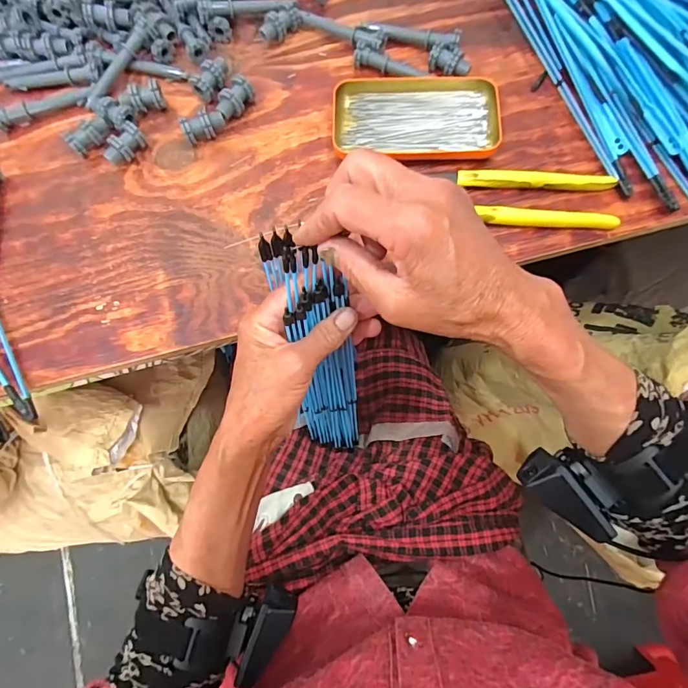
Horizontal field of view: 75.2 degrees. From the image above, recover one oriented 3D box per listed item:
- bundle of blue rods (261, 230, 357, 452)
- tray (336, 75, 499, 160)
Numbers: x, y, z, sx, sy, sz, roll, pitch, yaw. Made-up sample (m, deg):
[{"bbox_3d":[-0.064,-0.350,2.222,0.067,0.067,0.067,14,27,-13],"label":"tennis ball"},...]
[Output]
[{"bbox_3d":[-0.020,0.025,0.420,0.060,0.323,0.049,-10,60,-1],"label":"bundle of blue rods"},{"bbox_3d":[0.062,-0.202,0.398,0.142,0.019,0.081,-2,76,1],"label":"tray"}]

